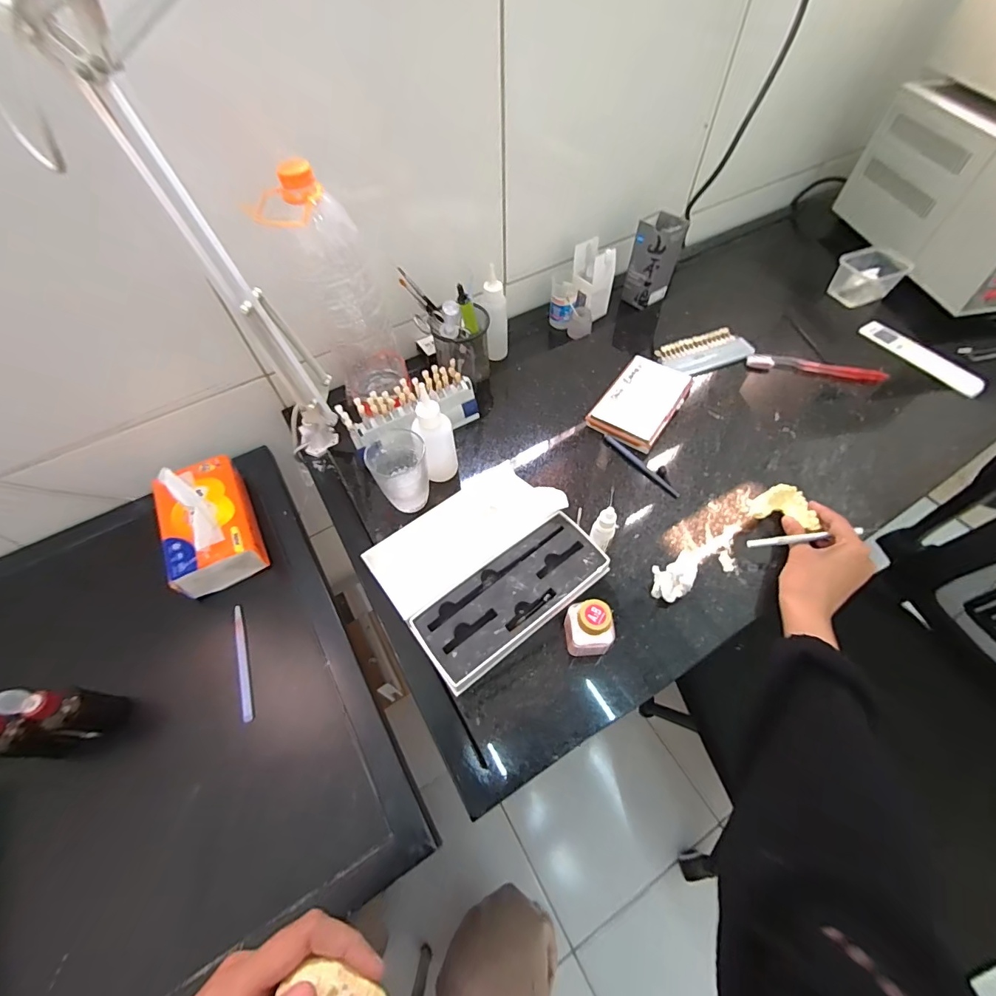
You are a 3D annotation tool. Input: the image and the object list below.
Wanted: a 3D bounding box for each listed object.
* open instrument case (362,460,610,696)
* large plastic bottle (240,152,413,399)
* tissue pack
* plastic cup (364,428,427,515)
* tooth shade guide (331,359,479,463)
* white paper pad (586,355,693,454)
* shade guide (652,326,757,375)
[{"bbox_3d":[-0.012,0.067,0.496,0.216,0.035,0.187,-32,61,-17],"label":"open instrument case"},{"bbox_3d":[-0.190,-0.240,0.553,0.094,0.300,0.092,-15,58,-7],"label":"large plastic bottle"},{"bbox_3d":[-0.390,0.018,0.584,0.106,0.104,0.182,-23,60,-12],"label":"tissue pack"},{"bbox_3d":[-0.118,-0.034,0.540,0.068,0.084,0.062,-1,57,2],"label":"plastic cup"},{"bbox_3d":[-0.111,-0.116,0.586,0.174,0.079,0.035,-25,59,-13],"label":"tooth shade guide"},{"bbox_3d":[0.205,-0.138,0.635,0.096,0.021,0.156,30,63,20],"label":"white paper pad"},{"bbox_3d":[0.326,-0.231,0.698,0.146,0.010,0.072,-20,58,-10],"label":"shade guide"}]

